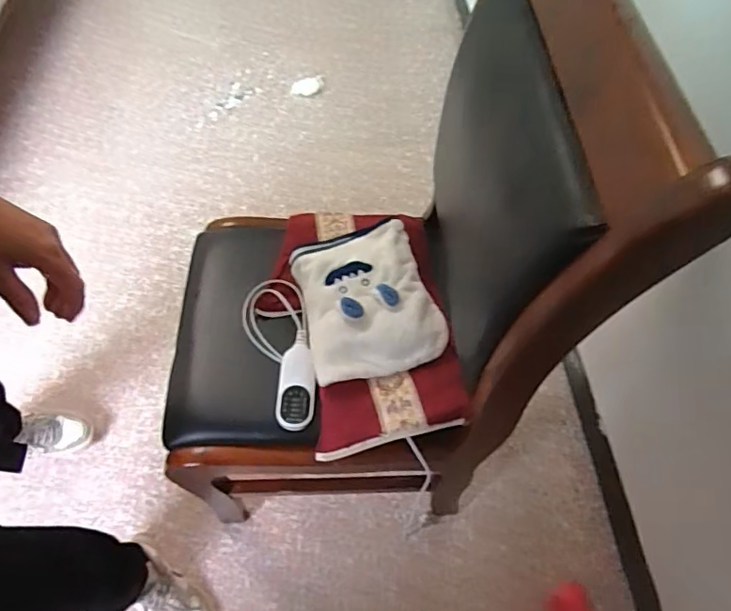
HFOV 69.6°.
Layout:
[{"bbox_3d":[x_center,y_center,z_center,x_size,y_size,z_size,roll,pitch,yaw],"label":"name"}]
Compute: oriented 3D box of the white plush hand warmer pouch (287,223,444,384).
[{"bbox_3d":[0.000,-0.012,0.747,0.190,0.038,0.226,-14,59,-6],"label":"white plush hand warmer pouch"}]

